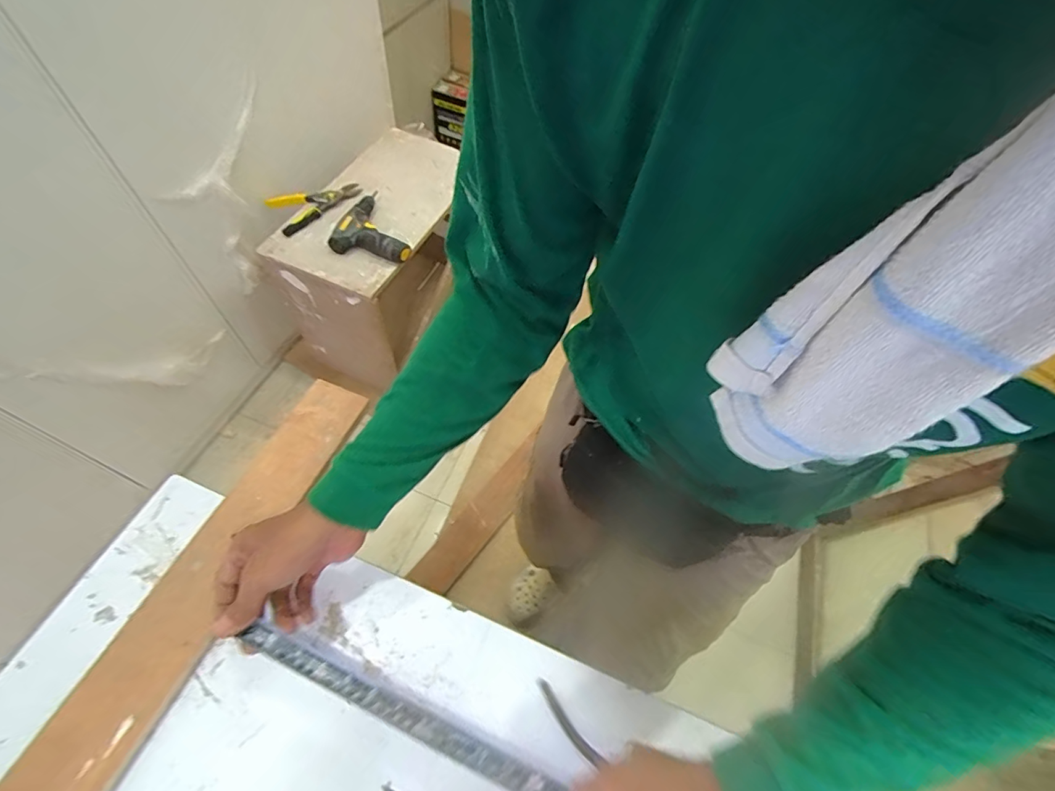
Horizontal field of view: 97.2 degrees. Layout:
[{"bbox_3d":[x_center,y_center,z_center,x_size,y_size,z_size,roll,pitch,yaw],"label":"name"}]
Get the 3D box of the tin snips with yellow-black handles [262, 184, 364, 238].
[{"bbox_3d":[-0.567,-0.513,1.209,0.147,0.014,0.247,37,62,14],"label":"tin snips with yellow-black handles"}]

